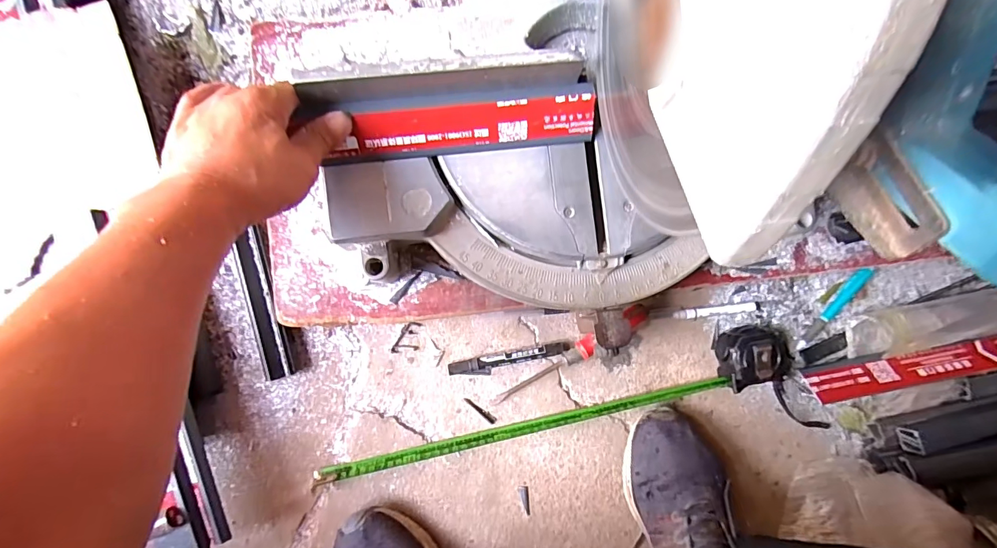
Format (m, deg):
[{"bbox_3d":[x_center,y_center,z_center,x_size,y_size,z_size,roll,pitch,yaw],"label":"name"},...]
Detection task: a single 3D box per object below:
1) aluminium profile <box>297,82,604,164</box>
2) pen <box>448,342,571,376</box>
[{"bbox_3d":[-0.036,-0.126,0.376,0.239,0.037,0.041,-7,90,-6],"label":"aluminium profile"},{"bbox_3d":[0.013,0.095,0.491,0.132,0.017,0.021,-8,90,-6],"label":"pen"}]

